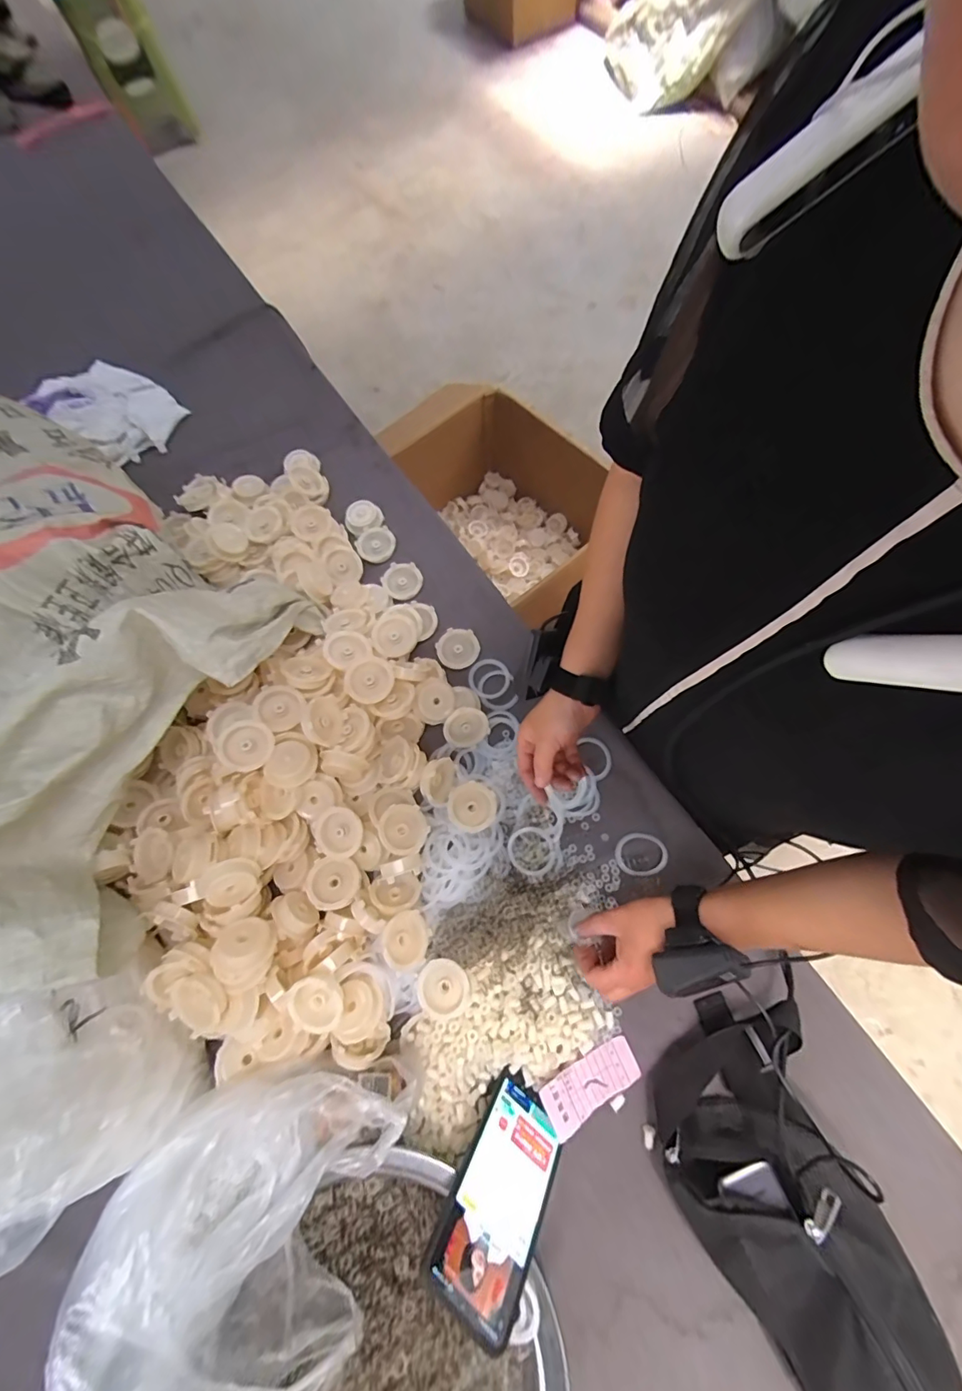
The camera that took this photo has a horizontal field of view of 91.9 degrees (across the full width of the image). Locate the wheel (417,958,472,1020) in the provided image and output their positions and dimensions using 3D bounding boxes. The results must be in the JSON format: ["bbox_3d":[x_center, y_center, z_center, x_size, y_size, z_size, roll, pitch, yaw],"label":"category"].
[{"bbox_3d":[-0.038,0.297,0.475,0.051,0.019,0.052,-1,73,2],"label":"wheel"}]

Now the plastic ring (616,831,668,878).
[{"bbox_3d":[0.181,0.178,0.526,0.057,0.008,0.047,-23,73,-4],"label":"plastic ring"}]

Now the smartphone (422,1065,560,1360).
[{"bbox_3d":[0.017,0.429,0.404,0.073,0.018,0.158,35,32,11],"label":"smartphone"}]

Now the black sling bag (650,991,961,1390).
[{"bbox_3d":[0.283,0.508,0.381,0.153,0.092,0.405,-19,73,-3],"label":"black sling bag"}]

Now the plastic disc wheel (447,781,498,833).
[{"bbox_3d":[-0.009,0.128,0.533,0.054,0.024,0.052,-1,73,2],"label":"plastic disc wheel"}]

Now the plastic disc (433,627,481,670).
[{"bbox_3d":[-0.030,-0.061,0.605,0.053,0.013,0.054,-1,73,2],"label":"plastic disc"}]

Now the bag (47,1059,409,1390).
[{"bbox_3d":[-0.200,0.430,0.386,0.234,0.098,0.227,9,73,6],"label":"bag"}]

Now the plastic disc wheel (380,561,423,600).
[{"bbox_3d":[-0.108,-0.158,0.636,0.052,0.007,0.054,-1,73,2],"label":"plastic disc wheel"}]

